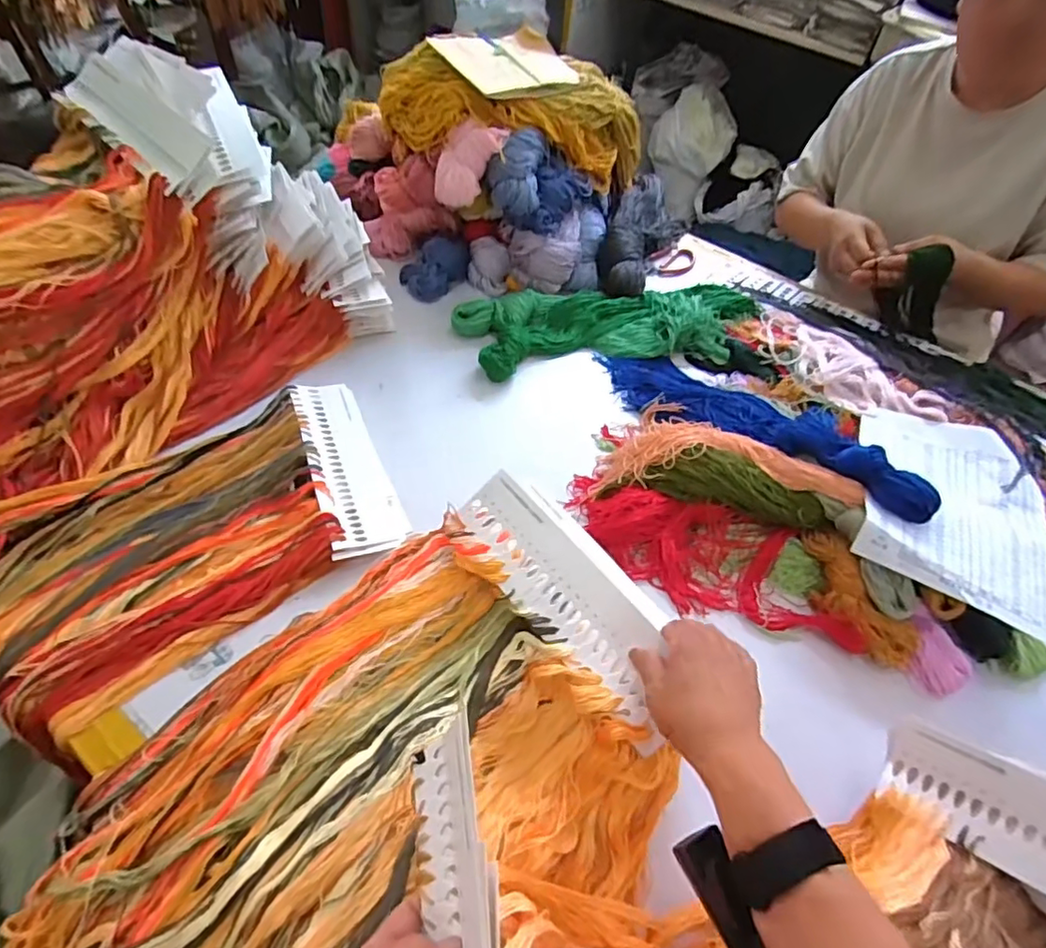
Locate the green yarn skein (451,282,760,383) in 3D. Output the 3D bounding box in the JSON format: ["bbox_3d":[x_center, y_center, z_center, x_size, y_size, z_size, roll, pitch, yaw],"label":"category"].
[{"bbox_3d":[0.151,-0.237,0.939,0.507,0.052,0.155,-8,54,-12],"label":"green yarn skein"}]

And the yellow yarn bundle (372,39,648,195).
[{"bbox_3d":[0.001,-0.546,0.933,0.425,0.179,0.160,-7,53,-11],"label":"yellow yarn bundle"}]

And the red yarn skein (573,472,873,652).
[{"bbox_3d":[0.215,0.093,0.697,0.348,0.052,0.126,19,53,9],"label":"red yarn skein"}]

